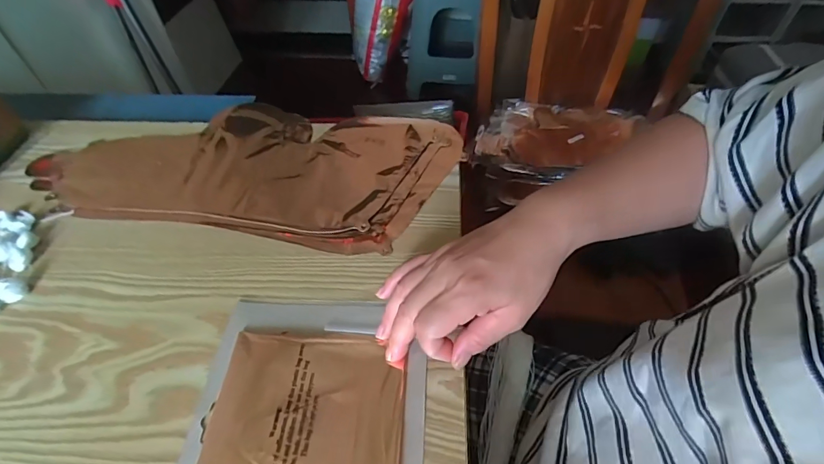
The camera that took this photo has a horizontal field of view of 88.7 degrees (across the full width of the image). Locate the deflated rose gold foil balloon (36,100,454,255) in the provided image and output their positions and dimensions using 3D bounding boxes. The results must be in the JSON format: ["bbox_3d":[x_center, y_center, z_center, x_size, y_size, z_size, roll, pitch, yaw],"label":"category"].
[{"bbox_3d":[-0.183,-0.080,0.482,0.445,0.016,0.209,6,50,9],"label":"deflated rose gold foil balloon"}]

